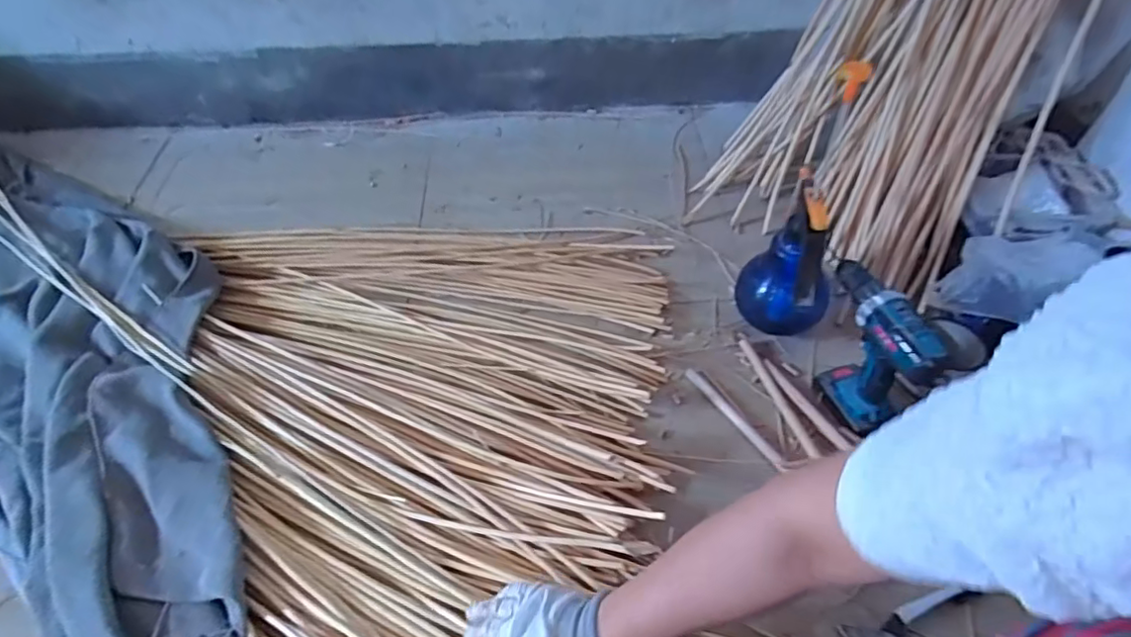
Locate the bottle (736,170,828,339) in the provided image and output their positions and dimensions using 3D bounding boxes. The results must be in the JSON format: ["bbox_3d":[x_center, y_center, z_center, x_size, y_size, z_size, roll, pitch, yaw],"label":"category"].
[{"bbox_3d":[0.342,-0.067,0.882,0.111,0.253,0.129,-31,59,-23],"label":"bottle"}]

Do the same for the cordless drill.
[{"bbox_3d":[0.426,0.043,0.824,0.068,0.201,0.183,-12,54,-11],"label":"cordless drill"}]

